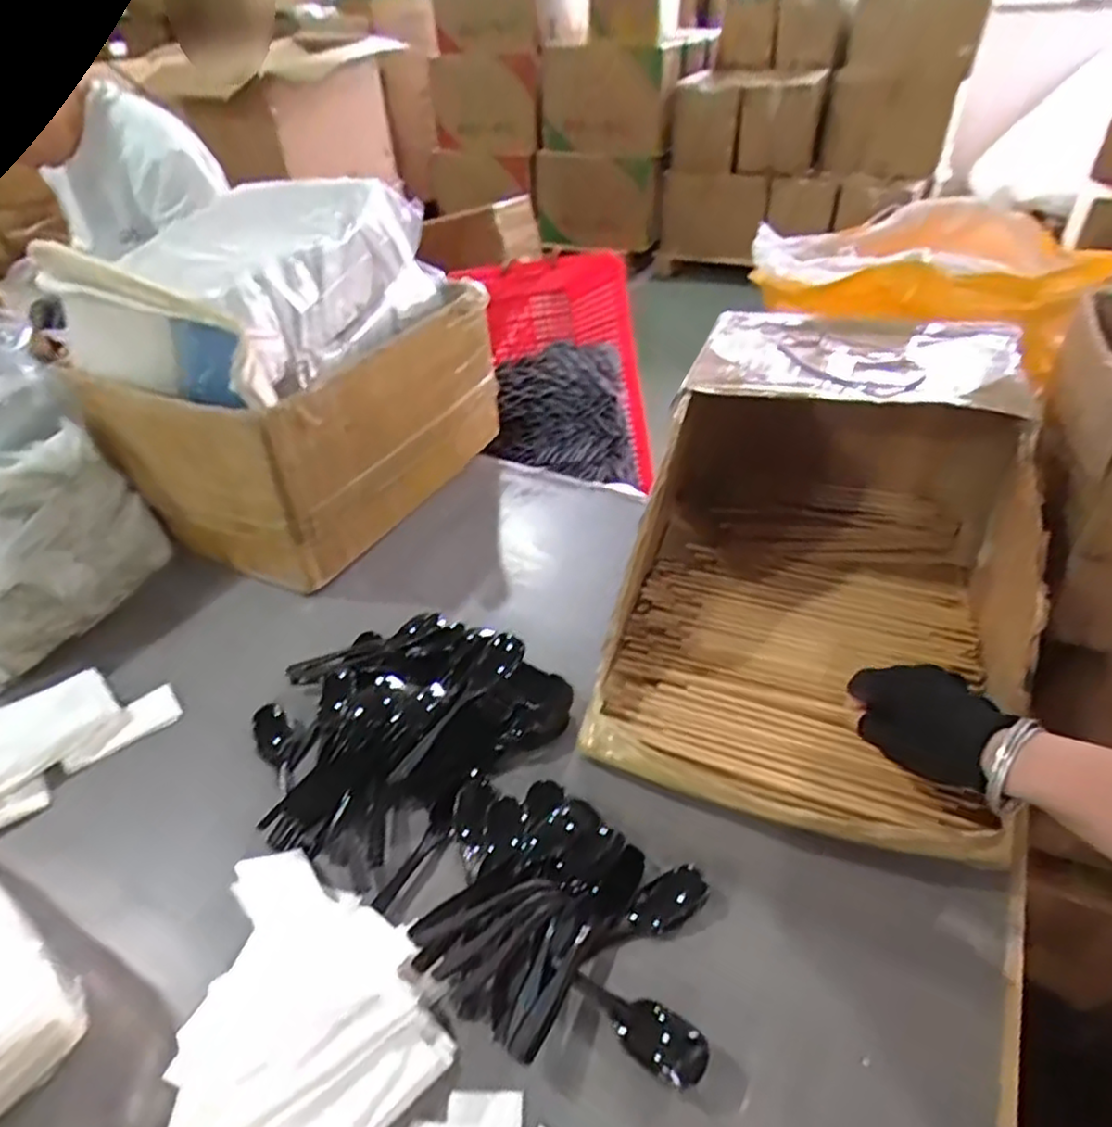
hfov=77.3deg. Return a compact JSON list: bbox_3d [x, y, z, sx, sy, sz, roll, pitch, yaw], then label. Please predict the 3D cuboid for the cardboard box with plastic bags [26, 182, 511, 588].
[{"bbox_3d":[-0.288,-0.232,0.822,0.254,0.318,0.407,18,44,22],"label":"cardboard box with plastic bags"}]

